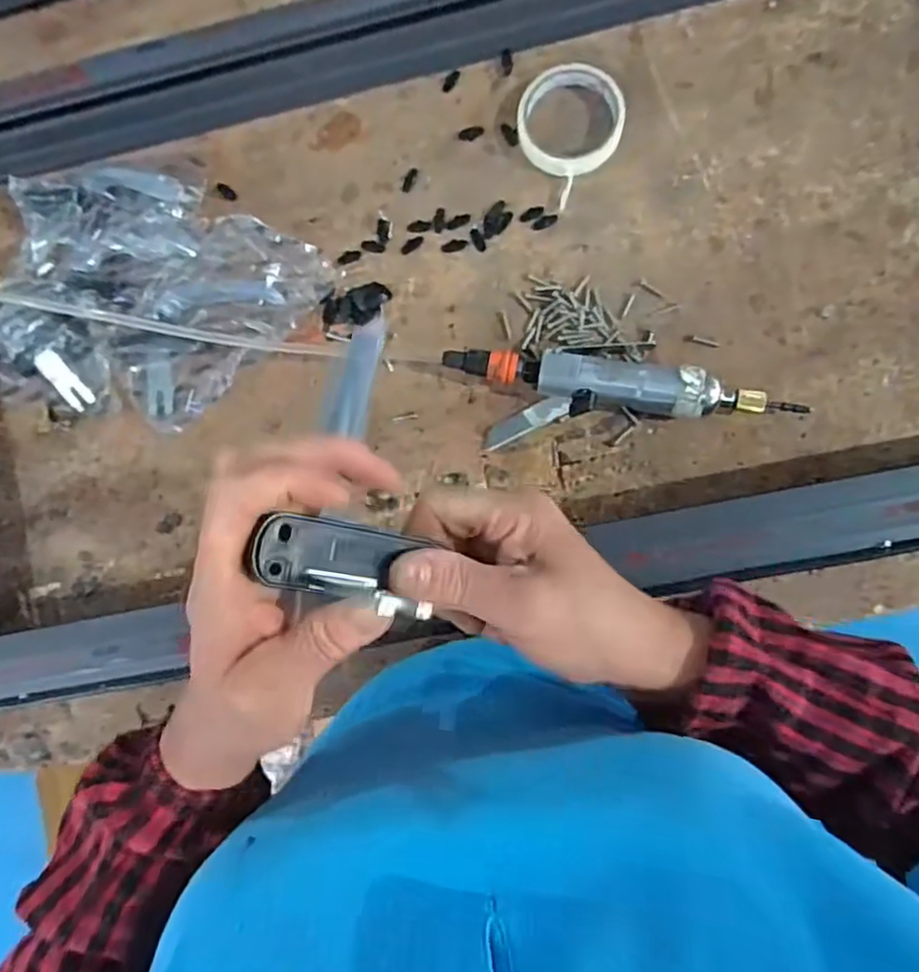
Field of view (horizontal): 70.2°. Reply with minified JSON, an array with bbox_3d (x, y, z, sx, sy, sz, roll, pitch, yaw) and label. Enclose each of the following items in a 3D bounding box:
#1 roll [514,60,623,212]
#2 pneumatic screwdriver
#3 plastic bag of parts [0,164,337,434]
[{"bbox_3d":[0.095,-0.318,0.572,0.089,0.019,0.100,-38,85,4],"label":"roll"},{"bbox_3d":[0.132,-0.068,0.545,0.291,0.044,0.073,4,89,6],"label":"pneumatic screwdriver"},{"bbox_3d":[-0.307,-0.155,0.595,0.305,0.048,0.262,26,92,6],"label":"plastic bag of parts"}]

